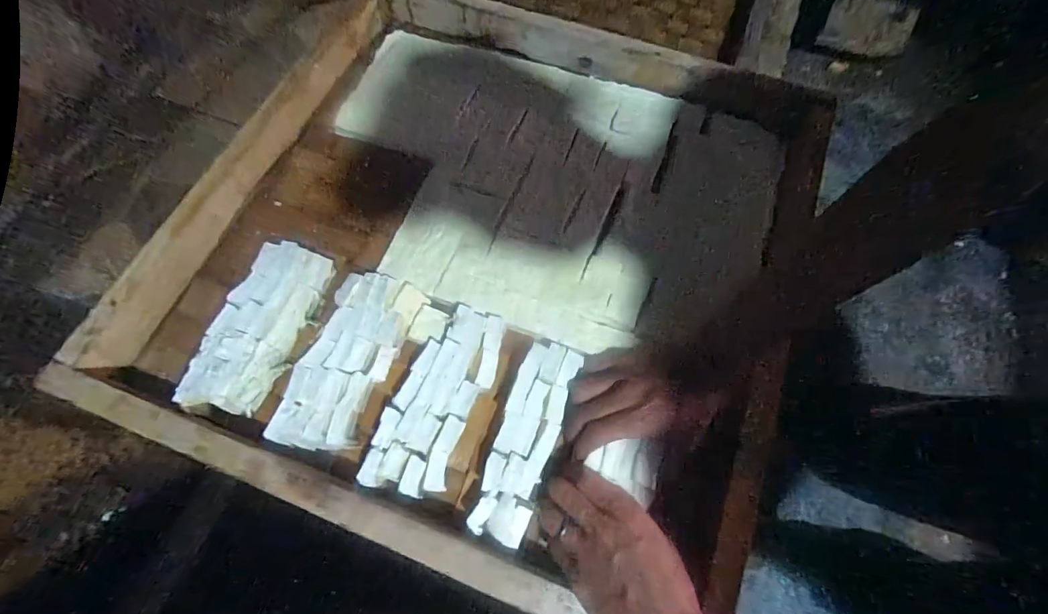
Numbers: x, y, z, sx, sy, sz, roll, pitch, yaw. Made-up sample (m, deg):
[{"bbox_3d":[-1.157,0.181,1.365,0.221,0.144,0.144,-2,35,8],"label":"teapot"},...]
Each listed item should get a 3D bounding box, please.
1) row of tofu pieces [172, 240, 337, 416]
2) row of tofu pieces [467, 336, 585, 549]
[{"bbox_3d":[-0.256,0.019,0.454,0.078,0.034,0.170,16,69,8],"label":"row of tofu pieces"},{"bbox_3d":[0.002,0.112,0.410,0.050,0.025,0.175,18,69,9],"label":"row of tofu pieces"}]

